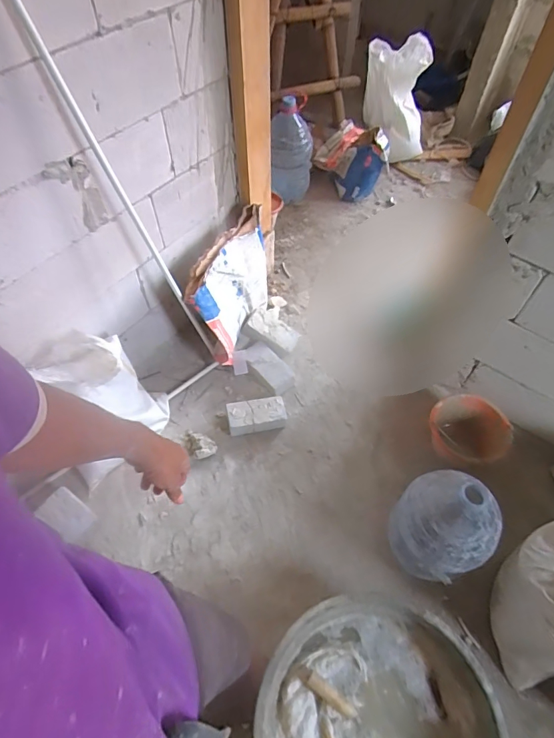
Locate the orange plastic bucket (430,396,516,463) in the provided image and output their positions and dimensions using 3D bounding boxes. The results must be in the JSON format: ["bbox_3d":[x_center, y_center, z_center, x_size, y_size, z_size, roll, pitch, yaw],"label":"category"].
[{"bbox_3d":[0.589,0.191,1.358,0.215,0.112,0.200,0,56,0],"label":"orange plastic bucket"}]

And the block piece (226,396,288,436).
[{"bbox_3d":[-0.068,0.158,1.490,0.195,0.065,0.112,-10,58,-3],"label":"block piece"}]

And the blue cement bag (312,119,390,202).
[{"bbox_3d":[0.293,-0.815,1.755,0.270,0.289,0.095,14,57,9],"label":"blue cement bag"}]

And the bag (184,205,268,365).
[{"bbox_3d":[-0.156,-0.271,1.516,0.153,0.367,0.393,24,59,15],"label":"bag"}]

